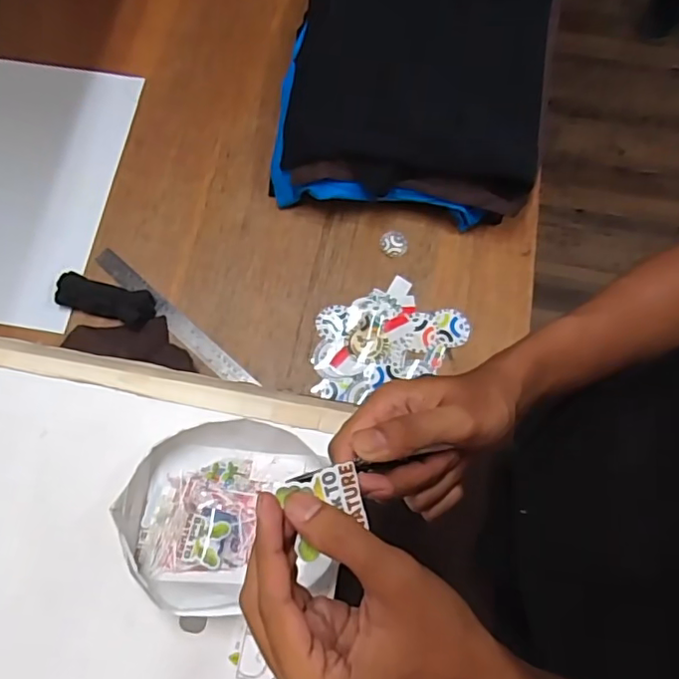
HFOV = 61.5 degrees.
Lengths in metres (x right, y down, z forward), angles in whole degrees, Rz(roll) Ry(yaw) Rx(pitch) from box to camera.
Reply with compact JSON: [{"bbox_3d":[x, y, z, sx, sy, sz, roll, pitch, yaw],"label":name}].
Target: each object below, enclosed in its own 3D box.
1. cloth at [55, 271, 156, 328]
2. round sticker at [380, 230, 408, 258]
[{"bbox_3d":[-0.312,-0.053,0.758,0.126,0.024,0.046,14,73,5],"label":"cloth"},{"bbox_3d":[0.076,-0.133,0.794,0.039,0.004,0.037,1,82,-4],"label":"round sticker"}]

